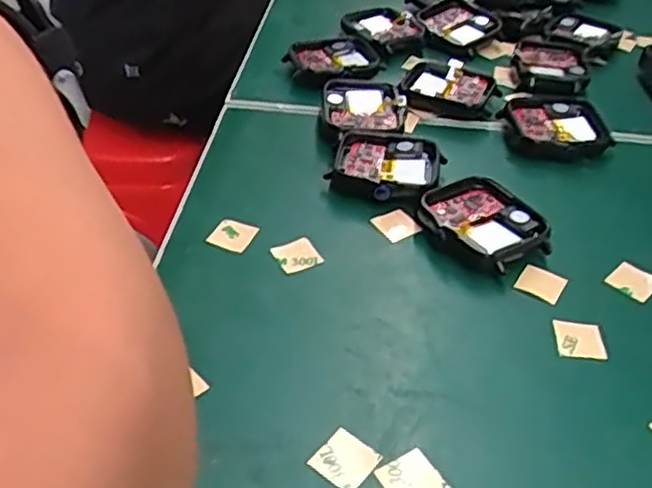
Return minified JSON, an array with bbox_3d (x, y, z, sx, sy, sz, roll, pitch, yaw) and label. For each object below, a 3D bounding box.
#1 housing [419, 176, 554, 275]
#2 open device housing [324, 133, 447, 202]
[{"bbox_3d":[0.060,-0.006,0.263,0.039,0.014,0.044,-20,45,-25],"label":"housing"},{"bbox_3d":[0.024,-0.033,0.292,0.045,0.013,0.042,16,42,16],"label":"open device housing"}]

